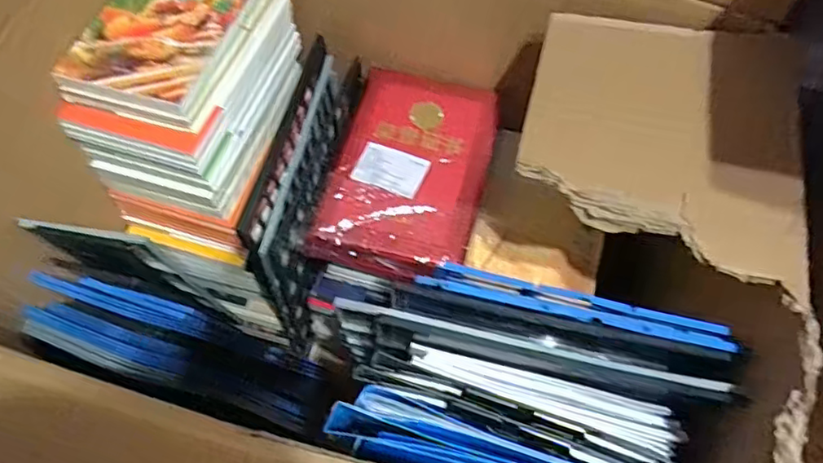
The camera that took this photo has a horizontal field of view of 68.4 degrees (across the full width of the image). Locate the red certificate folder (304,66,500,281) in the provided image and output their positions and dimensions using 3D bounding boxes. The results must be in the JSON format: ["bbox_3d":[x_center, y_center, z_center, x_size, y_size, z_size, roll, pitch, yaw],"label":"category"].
[{"bbox_3d":[0.000,-0.066,0.638,0.154,0.031,0.233,16,62,6],"label":"red certificate folder"}]

